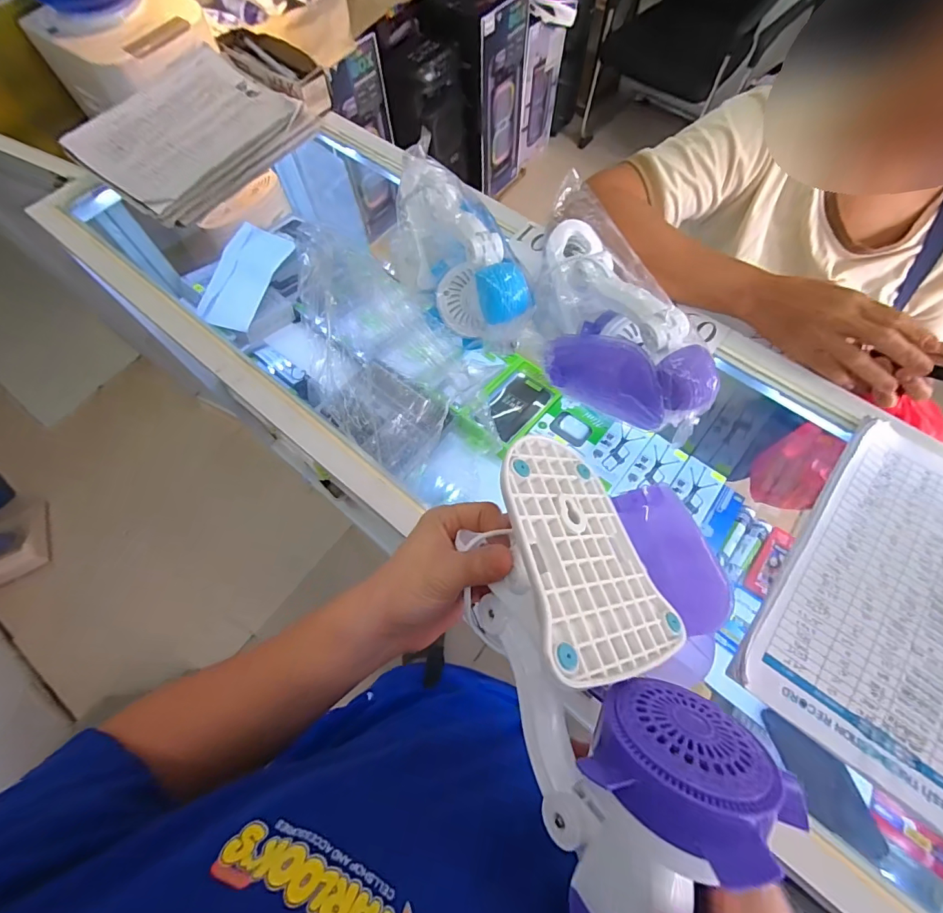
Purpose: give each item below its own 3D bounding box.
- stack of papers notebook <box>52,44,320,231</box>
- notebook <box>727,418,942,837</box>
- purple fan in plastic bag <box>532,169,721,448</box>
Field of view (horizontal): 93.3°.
[{"bbox_3d":[-0.380,-0.436,0.603,0.210,0.041,0.259,36,74,15],"label":"stack of papers notebook"},{"bbox_3d":[0.384,0.124,0.369,0.216,0.024,0.307,37,74,15],"label":"notebook"},{"bbox_3d":[0.112,-0.130,0.419,0.090,0.105,0.268,-20,69,-6],"label":"purple fan in plastic bag"}]

